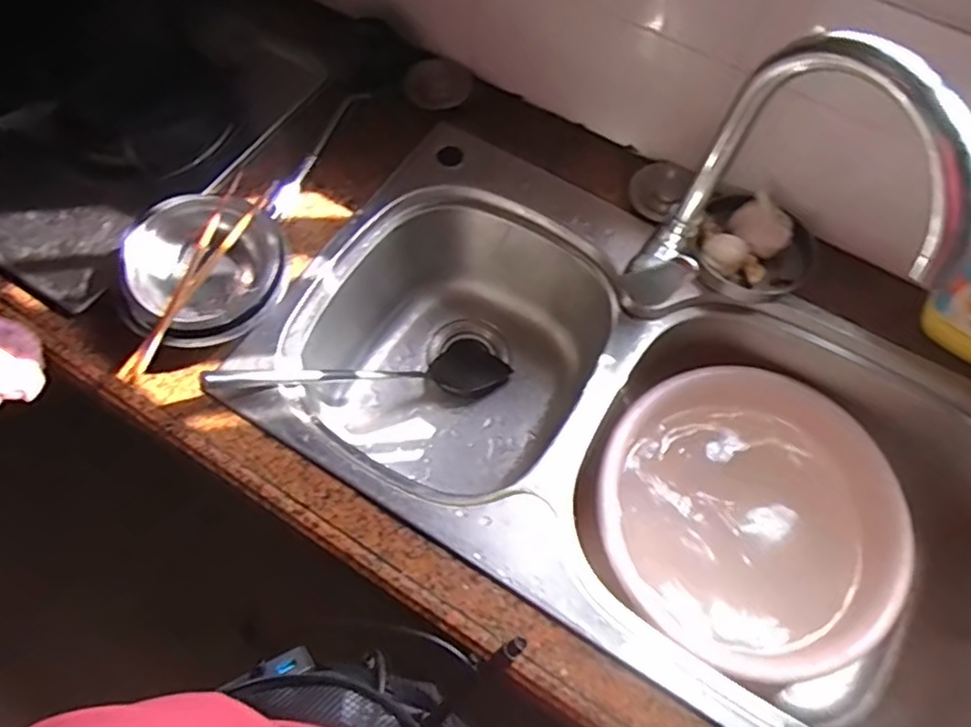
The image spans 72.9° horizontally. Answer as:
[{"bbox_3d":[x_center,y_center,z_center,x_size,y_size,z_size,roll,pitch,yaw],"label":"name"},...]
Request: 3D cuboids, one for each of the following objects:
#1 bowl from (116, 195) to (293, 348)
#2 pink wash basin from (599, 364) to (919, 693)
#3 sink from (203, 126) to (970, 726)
[{"bbox_3d":[-0.270,-0.085,0.641,0.158,0.085,0.143,-34,70,-15],"label":"bowl"},{"bbox_3d":[0.272,0.170,0.716,0.291,0.113,0.301,0,65,0],"label":"pink wash basin"},{"bbox_3d":[0.165,0.096,0.699,0.750,0.194,0.400,30,68,12],"label":"sink"}]

